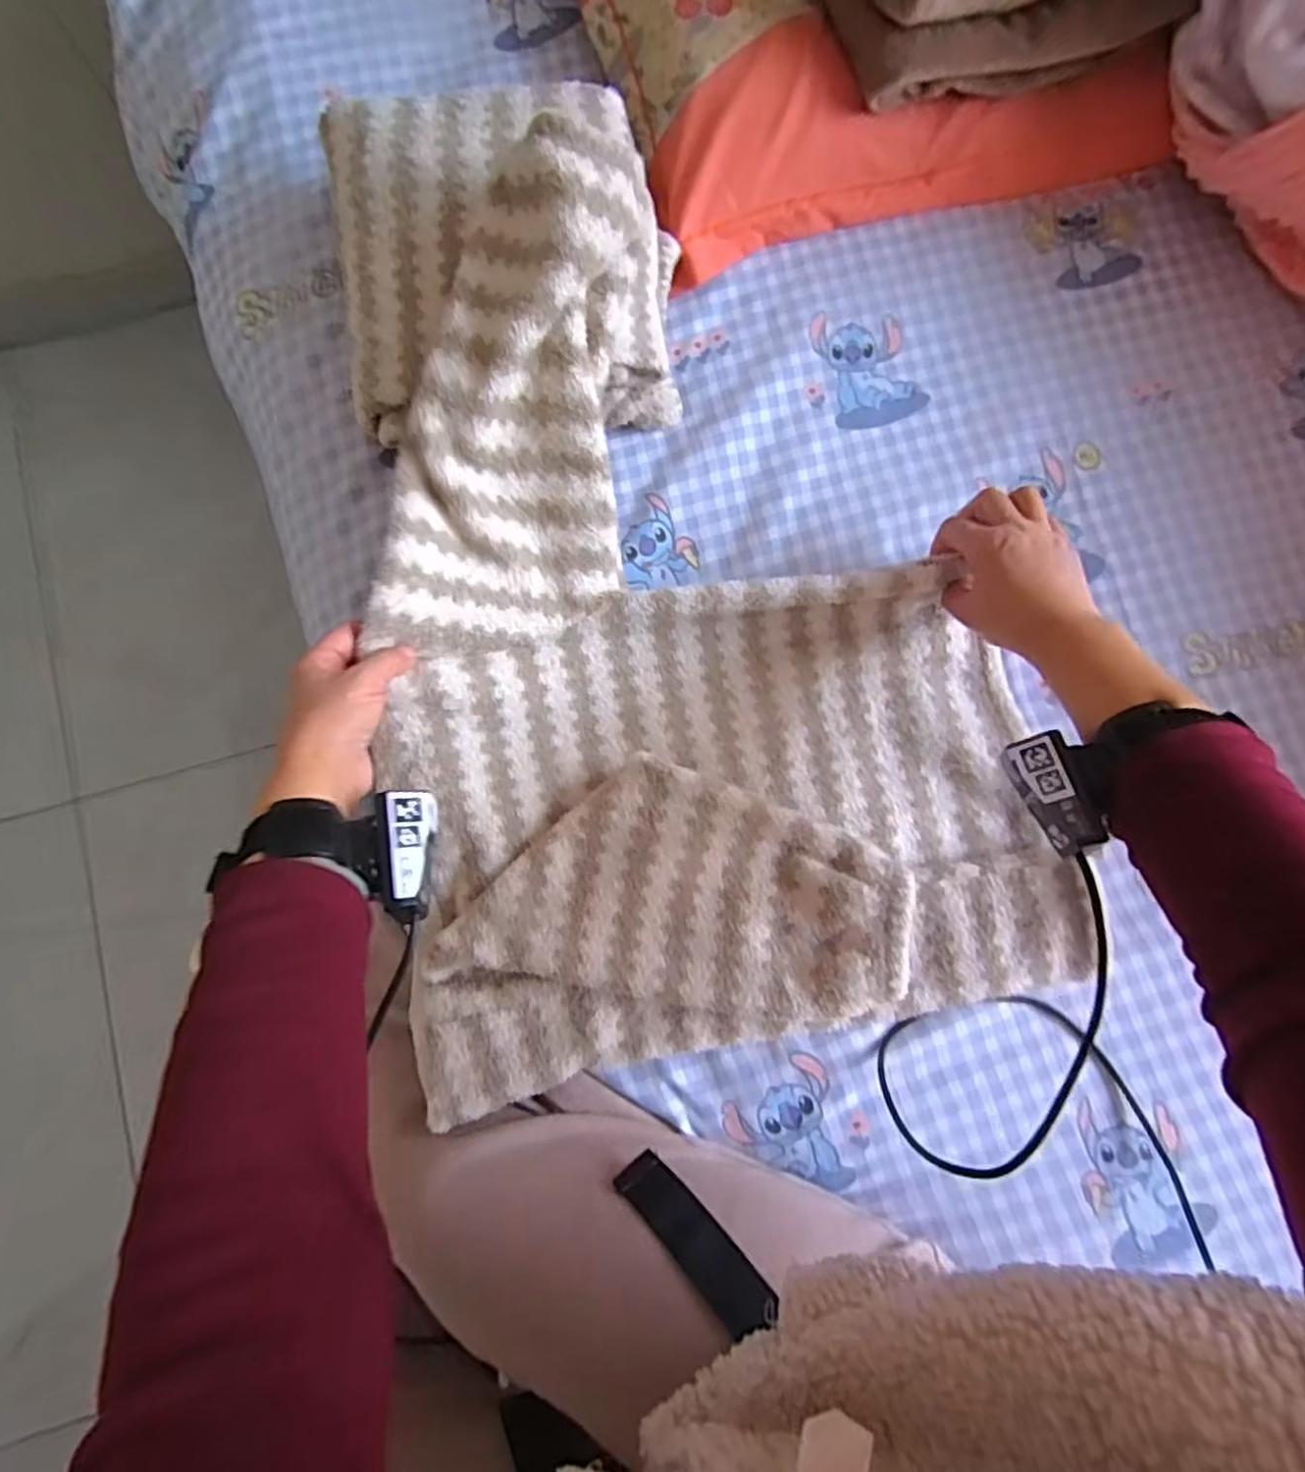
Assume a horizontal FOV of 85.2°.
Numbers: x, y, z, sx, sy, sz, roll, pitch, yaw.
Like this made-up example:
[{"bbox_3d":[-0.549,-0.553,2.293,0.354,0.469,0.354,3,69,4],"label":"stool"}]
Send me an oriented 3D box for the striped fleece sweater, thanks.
[{"bbox_3d":[0.016,-0.134,0.498,0.455,0.130,0.698,-11,81,-4],"label":"striped fleece sweater"}]

